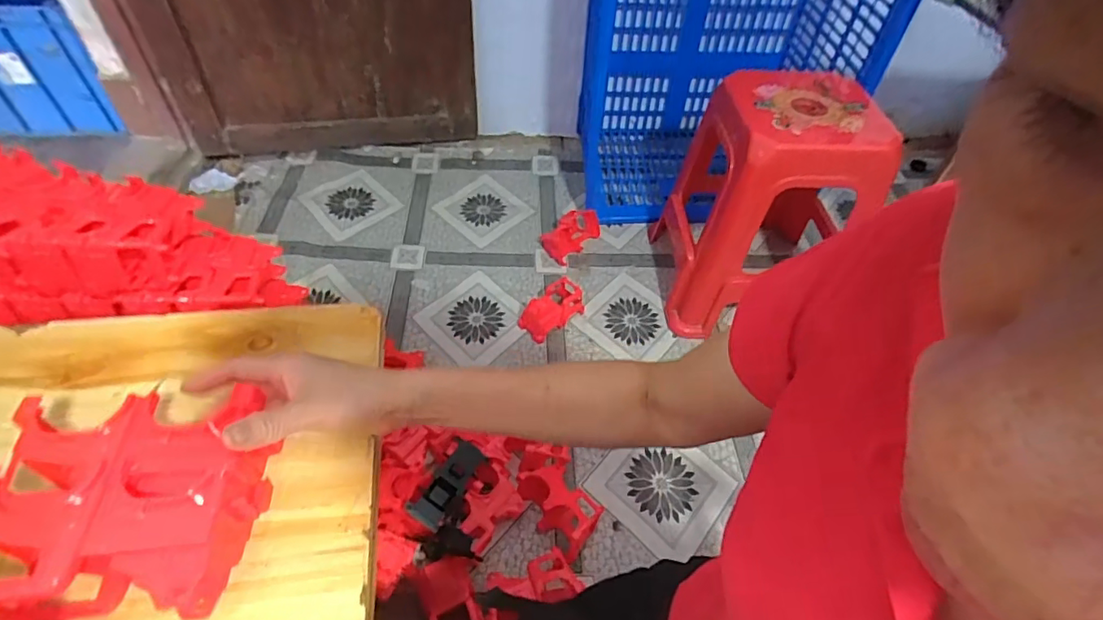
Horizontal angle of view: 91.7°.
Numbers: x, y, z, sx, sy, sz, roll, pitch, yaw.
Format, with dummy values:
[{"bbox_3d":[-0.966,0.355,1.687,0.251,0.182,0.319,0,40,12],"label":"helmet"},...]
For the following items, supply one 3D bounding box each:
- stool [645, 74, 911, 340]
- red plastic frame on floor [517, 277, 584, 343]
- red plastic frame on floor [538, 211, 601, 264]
[{"bbox_3d":[0.480,-0.238,1.213,0.377,0.474,0.368,0,49,-4],"label":"stool"},{"bbox_3d":[-0.001,-0.001,1.242,0.099,0.066,0.159,34,55,23],"label":"red plastic frame on floor"},{"bbox_3d":[0.056,-0.206,1.422,0.093,0.070,0.175,32,54,22],"label":"red plastic frame on floor"}]

